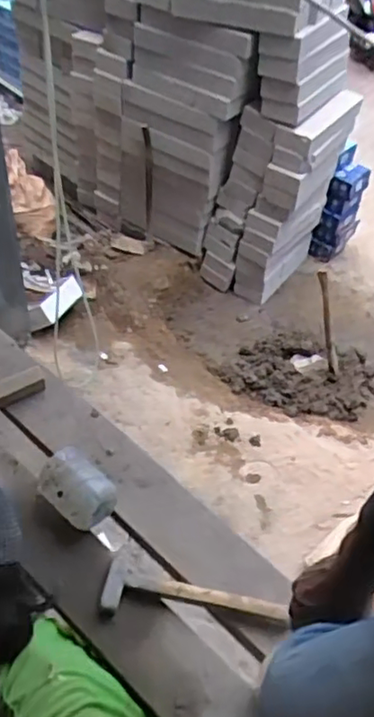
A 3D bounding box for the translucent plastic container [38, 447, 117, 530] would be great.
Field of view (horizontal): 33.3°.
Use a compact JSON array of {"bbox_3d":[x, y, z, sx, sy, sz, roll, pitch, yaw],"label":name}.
[{"bbox_3d":[-0.174,0.205,0.982,0.114,0.073,0.079,36,51,26],"label":"translucent plastic container"}]

